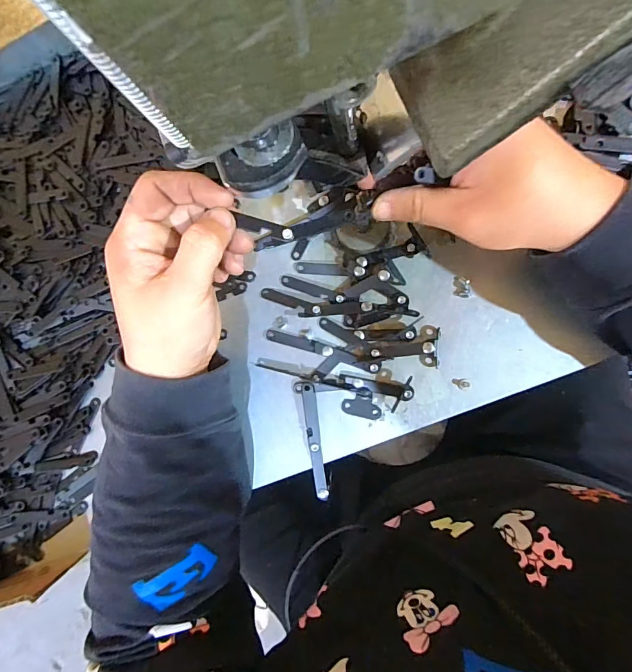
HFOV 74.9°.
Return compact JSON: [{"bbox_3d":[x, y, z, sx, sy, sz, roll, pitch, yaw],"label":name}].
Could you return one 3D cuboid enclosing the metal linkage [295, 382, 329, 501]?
[{"bbox_3d":[-0.003,0.080,0.313,0.014,0.007,0.089,-7,87,10],"label":"metal linkage"}]

